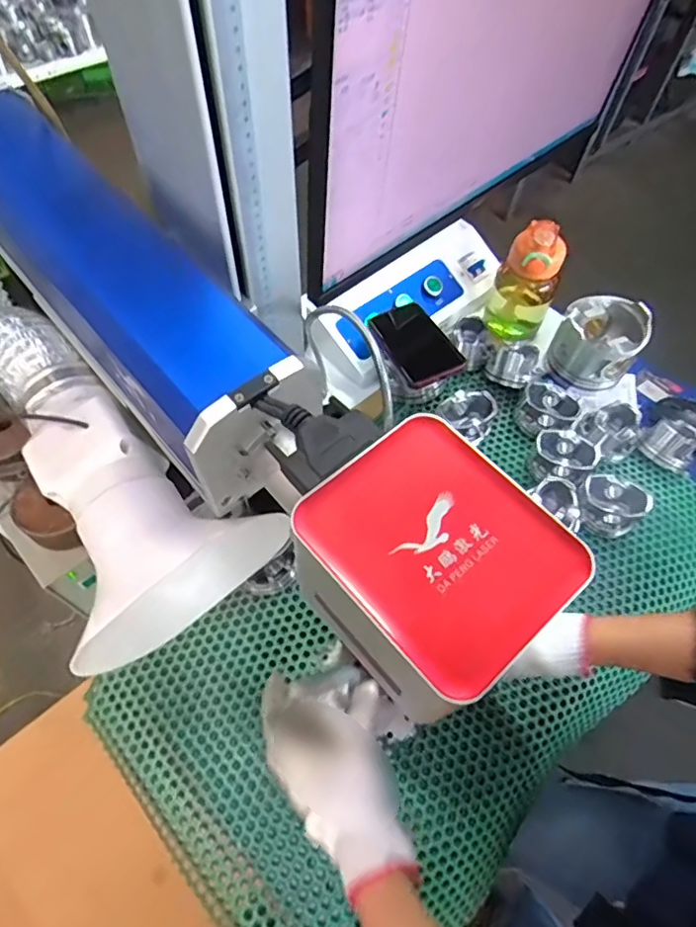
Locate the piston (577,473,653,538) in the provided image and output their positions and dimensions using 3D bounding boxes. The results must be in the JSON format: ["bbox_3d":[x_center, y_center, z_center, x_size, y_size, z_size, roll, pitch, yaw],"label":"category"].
[{"bbox_3d":[0.312,0.051,0.664,0.075,0.047,0.055,28,62,14],"label":"piston"}]

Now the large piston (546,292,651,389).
[{"bbox_3d":[0.352,-0.173,0.786,0.107,0.084,0.103,1,59,-2],"label":"large piston"}]

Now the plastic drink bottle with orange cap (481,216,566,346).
[{"bbox_3d":[0.263,-0.268,0.814,0.085,0.187,0.099,22,60,11],"label":"plastic drink bottle with orange cap"}]

